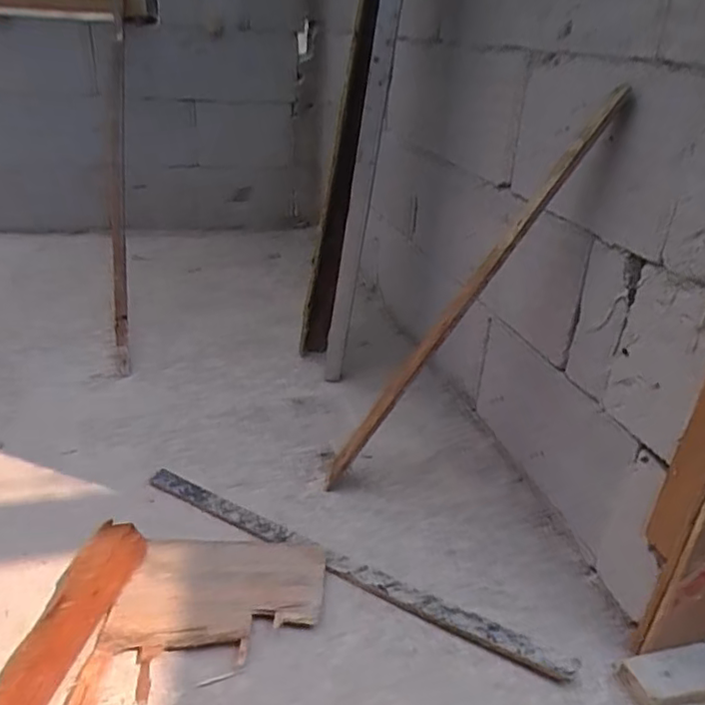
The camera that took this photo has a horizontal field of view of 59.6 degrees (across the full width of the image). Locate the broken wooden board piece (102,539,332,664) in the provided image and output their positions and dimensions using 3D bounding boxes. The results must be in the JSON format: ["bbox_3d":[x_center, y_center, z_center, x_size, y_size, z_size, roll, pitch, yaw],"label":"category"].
[{"bbox_3d":[-0.162,0.299,0.767,0.241,0.024,0.166,3,27,-1],"label":"broken wooden board piece"}]

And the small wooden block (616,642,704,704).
[{"bbox_3d":[0.377,0.358,0.688,0.149,0.022,0.053,-4,37,-10],"label":"small wooden block"}]

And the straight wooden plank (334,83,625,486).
[{"bbox_3d":[0.125,-0.041,0.817,0.024,0.656,0.041,32,27,-7],"label":"straight wooden plank"}]

